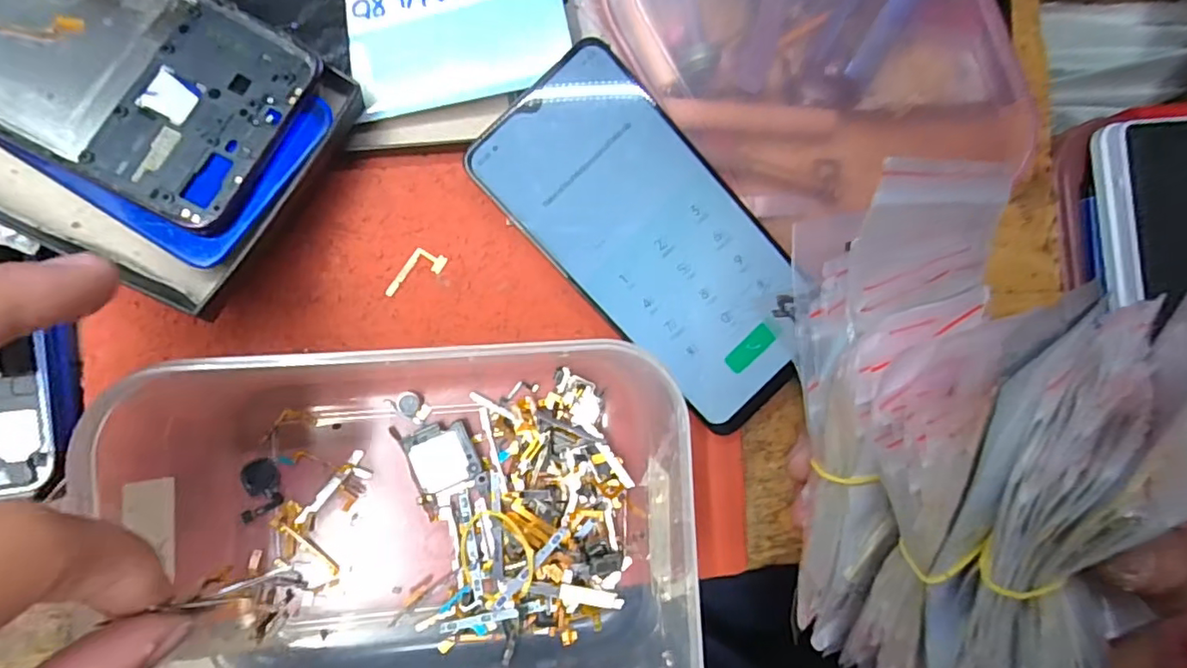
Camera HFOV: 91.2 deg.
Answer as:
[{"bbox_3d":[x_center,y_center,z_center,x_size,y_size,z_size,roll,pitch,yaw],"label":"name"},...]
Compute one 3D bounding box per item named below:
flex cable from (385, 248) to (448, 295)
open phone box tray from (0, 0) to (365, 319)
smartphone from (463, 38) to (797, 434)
[{"bbox_3d":[-0.071,-0.023,0.232,0.013,0.004,0.025,35,85,-7],"label":"flex cable"},{"bbox_3d":[-0.178,-0.087,0.197,0.173,0.040,0.095,29,86,-7],"label":"open phone box tray"},{"bbox_3d":[0.026,-0.036,0.228,0.070,0.004,0.149,-43,99,1],"label":"smartphone"}]

